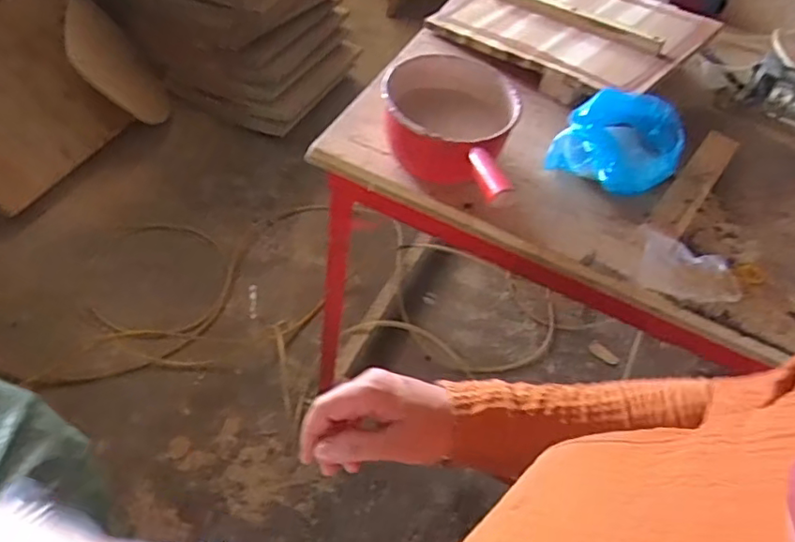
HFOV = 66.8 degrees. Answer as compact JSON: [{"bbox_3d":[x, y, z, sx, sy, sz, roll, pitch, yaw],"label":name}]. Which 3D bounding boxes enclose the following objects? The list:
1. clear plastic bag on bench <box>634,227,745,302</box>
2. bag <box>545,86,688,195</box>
[{"bbox_3d":[0.383,-0.006,0.785,0.138,0.036,0.081,17,53,5],"label":"clear plastic bag on bench"},{"bbox_3d":[0.332,-0.192,0.903,0.180,0.079,0.160,27,54,12],"label":"bag"}]

